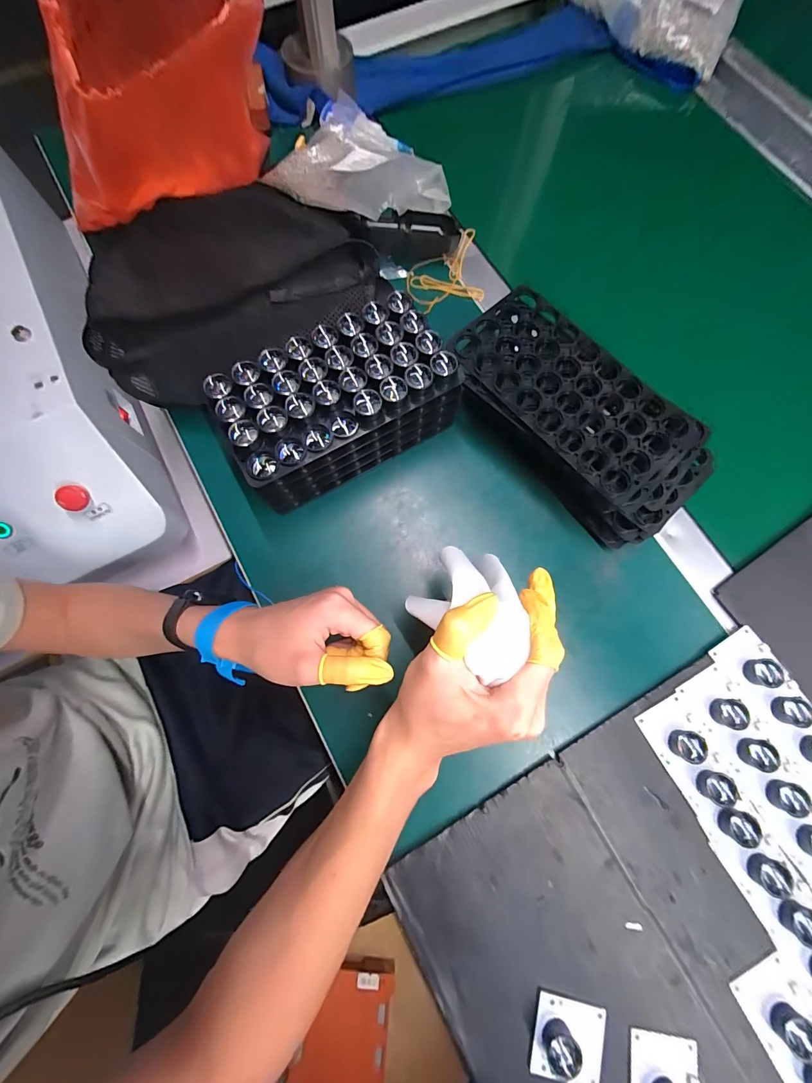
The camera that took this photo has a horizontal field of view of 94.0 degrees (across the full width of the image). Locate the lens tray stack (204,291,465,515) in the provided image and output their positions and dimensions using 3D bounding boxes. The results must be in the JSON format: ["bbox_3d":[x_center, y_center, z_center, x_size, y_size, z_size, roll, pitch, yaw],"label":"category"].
[{"bbox_3d":[-0.057,-0.116,0.340,0.188,0.097,0.091,-30,77,-7],"label":"lens tray stack"}]

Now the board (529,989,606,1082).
[{"bbox_3d":[0.111,0.342,0.256,0.046,0.018,0.045,16,76,4],"label":"board"}]

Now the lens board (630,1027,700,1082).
[{"bbox_3d":[0.175,0.363,0.250,0.045,0.018,0.046,8,76,2],"label":"lens board"}]

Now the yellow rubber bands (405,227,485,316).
[{"bbox_3d":[0.042,-0.311,0.431,0.085,0.022,0.094,-7,76,-2],"label":"yellow rubber bands"}]

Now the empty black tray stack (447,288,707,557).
[{"bbox_3d":[0.150,-0.106,0.343,0.234,0.076,0.114,42,79,10],"label":"empty black tray stack"}]

